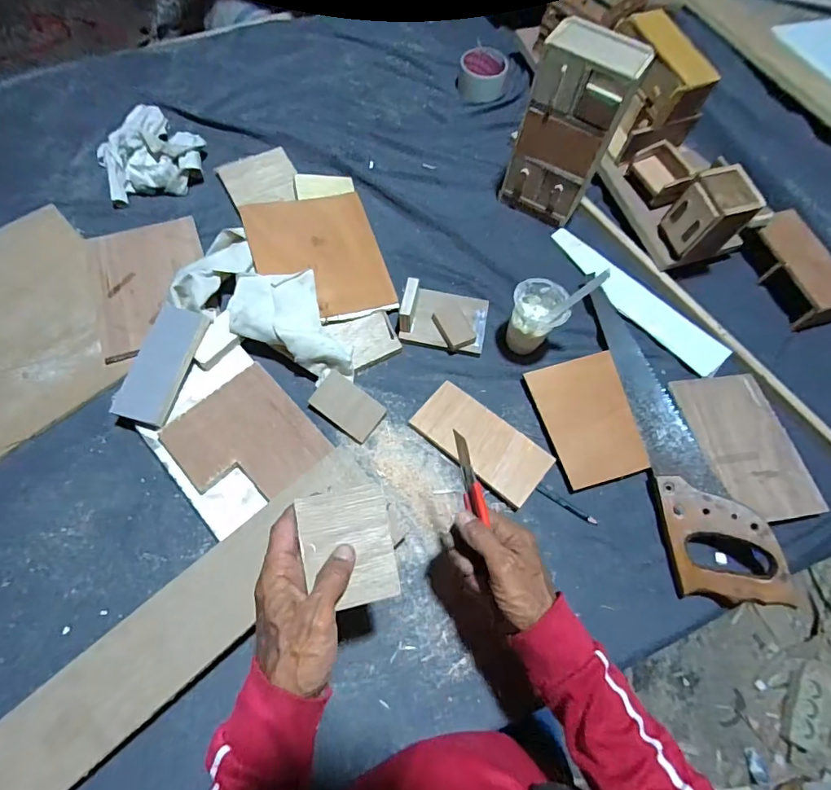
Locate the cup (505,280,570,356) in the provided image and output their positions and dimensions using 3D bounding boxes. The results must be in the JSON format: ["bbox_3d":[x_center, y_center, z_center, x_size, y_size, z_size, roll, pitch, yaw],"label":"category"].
[{"bbox_3d":[0.157,-0.099,0.604,0.067,0.087,0.065,1,67,-2],"label":"cup"}]

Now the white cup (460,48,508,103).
[{"bbox_3d":[0.124,-0.580,0.828,0.083,0.046,0.081,1,67,-2],"label":"white cup"}]

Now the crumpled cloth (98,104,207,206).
[{"bbox_3d":[-0.421,-0.394,0.719,0.158,0.042,0.187,-24,70,-13],"label":"crumpled cloth"}]

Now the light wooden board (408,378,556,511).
[{"bbox_3d":[0.082,0.058,0.571,0.167,0.020,0.079,38,70,13],"label":"light wooden board"}]

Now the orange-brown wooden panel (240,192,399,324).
[{"bbox_3d":[-0.134,-0.192,0.638,0.169,0.007,0.193,-15,78,-15],"label":"orange-brown wooden panel"}]

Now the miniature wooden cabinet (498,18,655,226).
[{"bbox_3d":[0.202,-0.348,0.620,0.119,0.248,0.039,27,68,9],"label":"miniature wooden cabinet"}]

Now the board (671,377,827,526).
[{"bbox_3d":[0.422,0.061,0.582,0.128,0.015,0.190,-7,67,-6],"label":"board"}]

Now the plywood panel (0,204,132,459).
[{"bbox_3d":[-0.532,-0.101,0.611,0.233,0.021,0.327,-38,73,-17],"label":"plywood panel"}]

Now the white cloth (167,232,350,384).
[{"bbox_3d":[-0.180,-0.121,0.603,0.253,0.055,0.131,26,68,8],"label":"white cloth"}]

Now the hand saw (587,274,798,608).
[{"bbox_3d":[0.324,0.032,0.567,0.093,0.039,0.419,-6,67,-5],"label":"hand saw"}]

